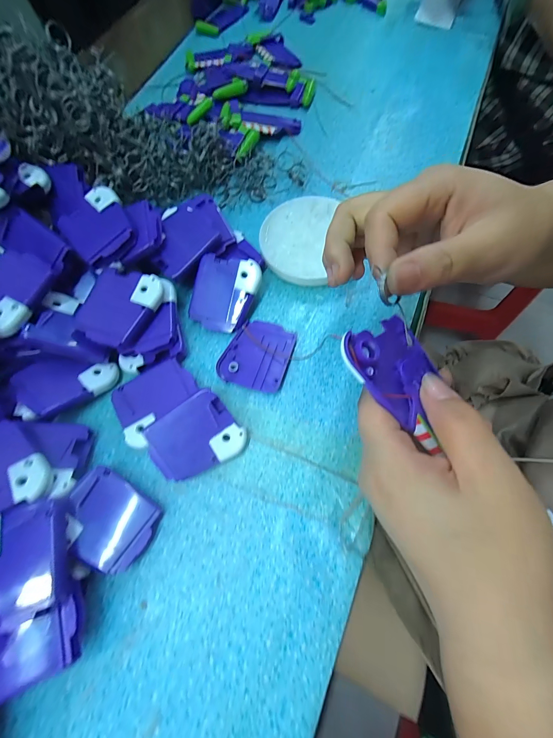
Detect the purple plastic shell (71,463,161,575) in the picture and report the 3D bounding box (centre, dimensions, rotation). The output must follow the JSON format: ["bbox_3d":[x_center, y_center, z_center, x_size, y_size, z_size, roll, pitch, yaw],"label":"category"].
[{"bbox_3d":[-0.110,0.100,0.200,0.059,0.015,0.045,32,74,16],"label":"purple plastic shell"}]

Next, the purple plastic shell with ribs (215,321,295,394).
[{"bbox_3d":[-0.015,-0.013,0.244,0.052,0.007,0.059,15,70,11],"label":"purple plastic shell with ribs"}]

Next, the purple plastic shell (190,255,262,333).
[{"bbox_3d":[-0.044,-0.064,0.253,0.050,0.009,0.062,17,92,1],"label":"purple plastic shell"}]

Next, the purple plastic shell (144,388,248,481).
[{"bbox_3d":[-0.057,0.049,0.213,0.059,0.018,0.049,-36,74,-13],"label":"purple plastic shell"}]

